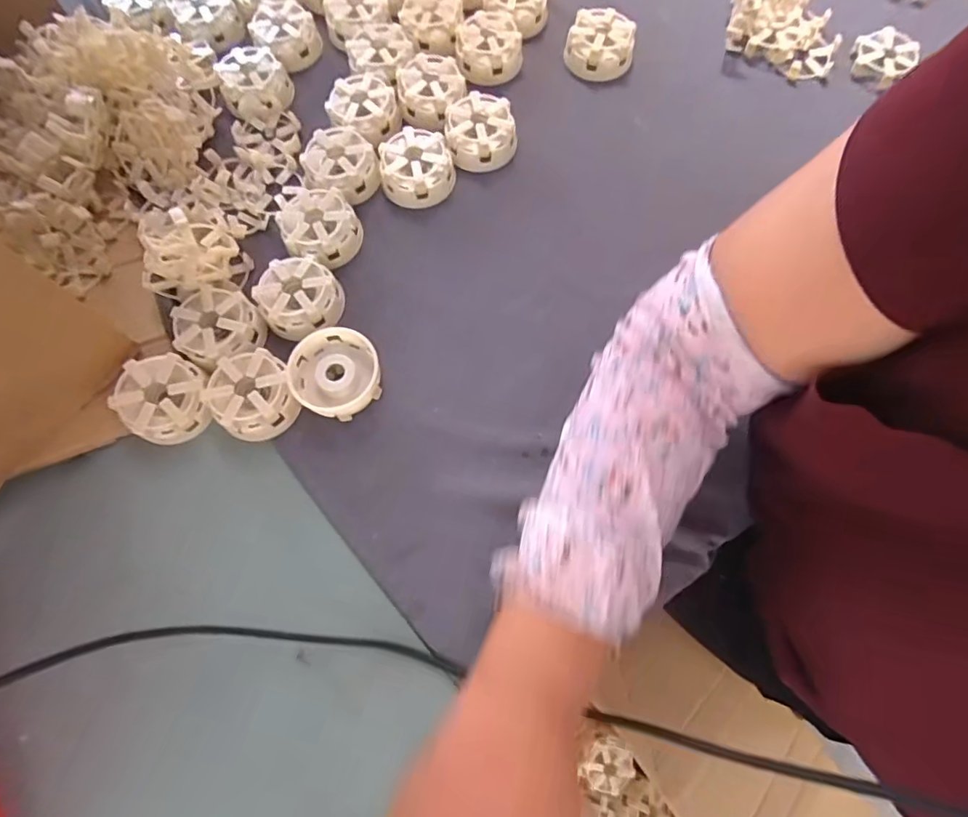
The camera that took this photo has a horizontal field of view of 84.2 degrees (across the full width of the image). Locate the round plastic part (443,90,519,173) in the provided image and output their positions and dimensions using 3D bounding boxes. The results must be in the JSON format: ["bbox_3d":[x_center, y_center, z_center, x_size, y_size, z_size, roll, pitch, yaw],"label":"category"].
[{"bbox_3d":[-0.002,-0.258,0.497,0.064,0.030,0.064,0,72,1],"label":"round plastic part"}]

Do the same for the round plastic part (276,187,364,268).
[{"bbox_3d":[-0.142,-0.158,0.464,0.062,0.028,0.068,0,72,1],"label":"round plastic part"}]

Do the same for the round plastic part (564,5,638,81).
[{"bbox_3d":[0.115,-0.363,0.534,0.065,0.033,0.065,0,72,1],"label":"round plastic part"}]

